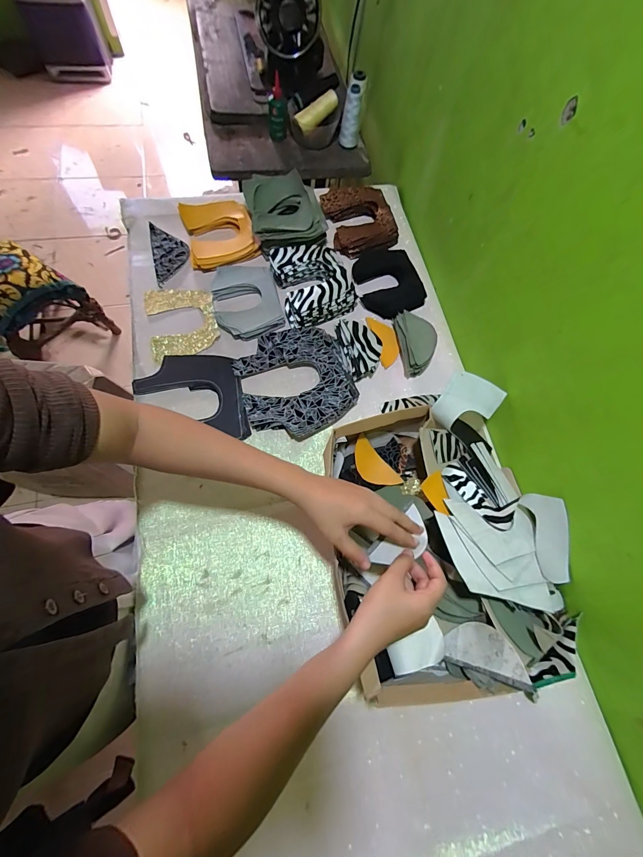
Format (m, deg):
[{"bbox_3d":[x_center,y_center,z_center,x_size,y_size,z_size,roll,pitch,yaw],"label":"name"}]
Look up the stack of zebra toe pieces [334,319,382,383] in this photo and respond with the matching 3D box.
[{"bbox_3d":[0.071,-0.151,0.644,0.074,0.035,0.114,-19,73,-12],"label":"stack of zebra toe pieces"}]

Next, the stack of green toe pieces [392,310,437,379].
[{"bbox_3d":[0.179,-0.166,0.651,0.064,0.041,0.127,-7,68,-8],"label":"stack of green toe pieces"}]

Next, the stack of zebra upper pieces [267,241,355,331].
[{"bbox_3d":[-0.016,-0.286,0.672,0.140,0.049,0.174,-16,73,-12],"label":"stack of zebra upper pieces"}]

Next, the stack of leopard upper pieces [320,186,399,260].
[{"bbox_3d":[0.085,-0.459,0.757,0.142,0.045,0.167,-14,72,-11],"label":"stack of leopard upper pieces"}]

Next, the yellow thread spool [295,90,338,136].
[{"bbox_3d":[-0.011,-0.754,0.815,0.117,0.044,0.033,-38,76,-10],"label":"yellow thread spool"}]

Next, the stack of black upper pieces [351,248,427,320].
[{"bbox_3d":[0.134,-0.304,0.702,0.119,0.025,0.171,-18,73,-12],"label":"stack of black upper pieces"}]

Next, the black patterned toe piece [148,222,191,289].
[{"bbox_3d":[-0.303,-0.351,0.689,0.069,0.009,0.145,-9,73,-11],"label":"black patterned toe piece"}]

